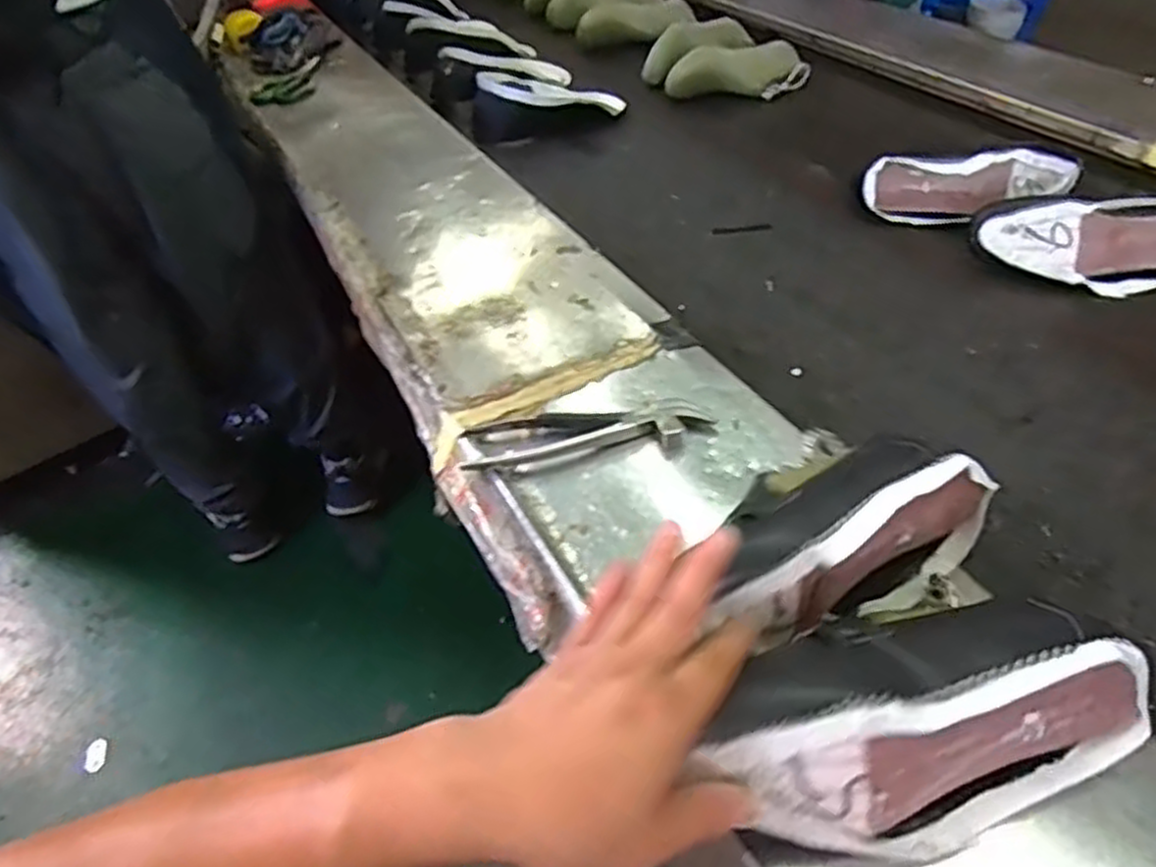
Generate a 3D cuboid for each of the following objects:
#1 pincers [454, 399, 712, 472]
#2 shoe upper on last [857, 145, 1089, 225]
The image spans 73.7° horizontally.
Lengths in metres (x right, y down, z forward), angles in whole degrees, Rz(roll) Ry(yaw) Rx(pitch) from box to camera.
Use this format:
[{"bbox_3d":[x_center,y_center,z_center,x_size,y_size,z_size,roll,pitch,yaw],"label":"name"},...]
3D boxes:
[{"bbox_3d":[0.007,-0.008,0.597,0.188,0.032,0.058,-7,42,-3],"label":"pincers"},{"bbox_3d":[0.451,-0.279,0.881,0.241,0.073,0.071,-8,42,-4],"label":"shoe upper on last"}]

